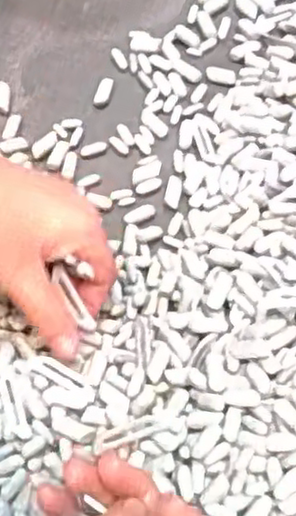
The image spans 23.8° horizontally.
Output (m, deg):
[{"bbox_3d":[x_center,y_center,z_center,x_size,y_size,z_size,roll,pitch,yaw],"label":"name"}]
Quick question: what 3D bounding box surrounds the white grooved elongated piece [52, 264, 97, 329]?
[{"bbox_3d":[-0.040,0.022,0.381,0.007,0.004,0.040,-29,106,-8],"label":"white grooved elongated piece"}]

